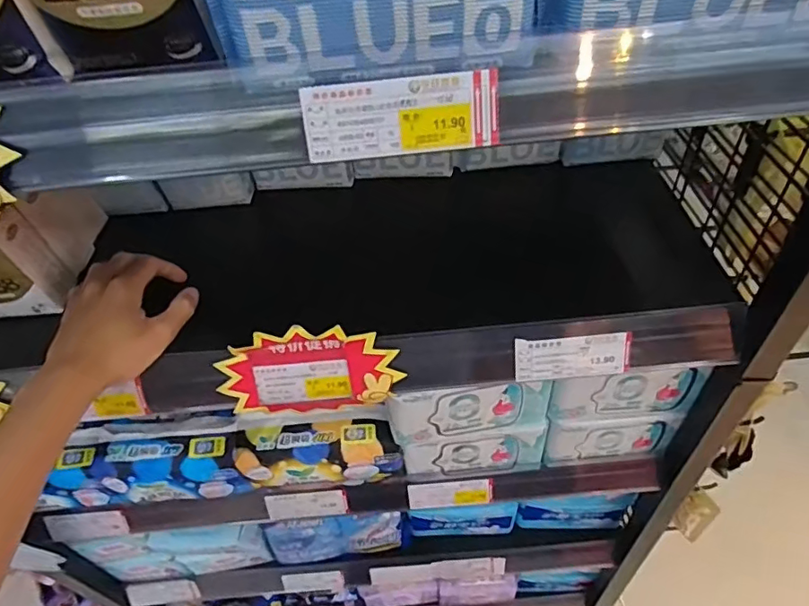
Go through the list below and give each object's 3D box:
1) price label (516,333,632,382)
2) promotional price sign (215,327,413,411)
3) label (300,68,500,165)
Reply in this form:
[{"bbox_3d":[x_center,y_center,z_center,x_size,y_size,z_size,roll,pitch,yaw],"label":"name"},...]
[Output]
[{"bbox_3d":[0.140,0.046,0.446,0.093,0.039,0.004,-4,23,1],"label":"price label"},{"bbox_3d":[-0.078,0.056,0.440,0.141,0.084,0.014,1,27,-2],"label":"promotional price sign"},{"bbox_3d":[-0.001,-0.100,0.287,0.103,0.038,0.004,-6,25,1],"label":"label"}]

